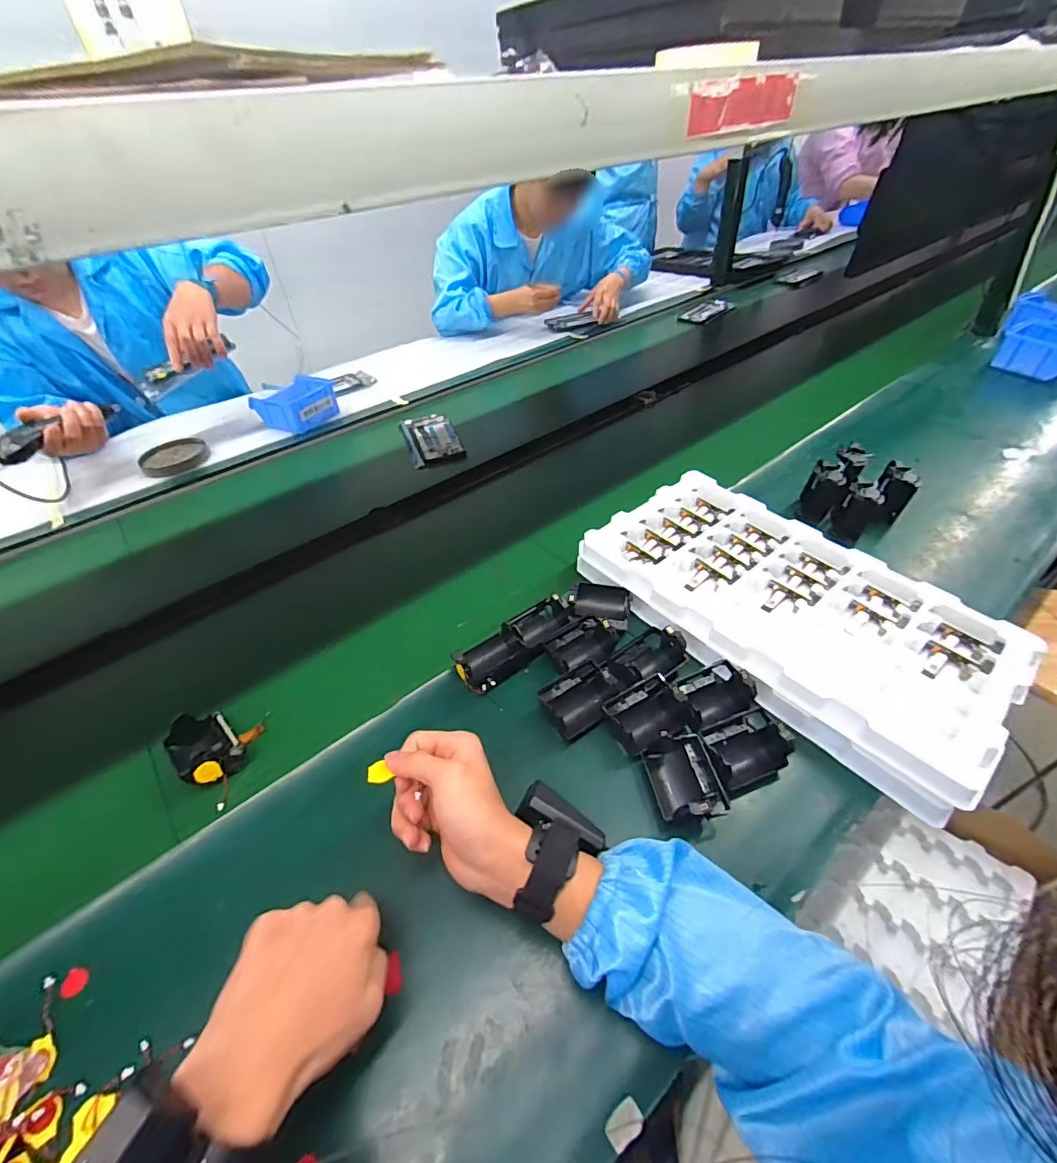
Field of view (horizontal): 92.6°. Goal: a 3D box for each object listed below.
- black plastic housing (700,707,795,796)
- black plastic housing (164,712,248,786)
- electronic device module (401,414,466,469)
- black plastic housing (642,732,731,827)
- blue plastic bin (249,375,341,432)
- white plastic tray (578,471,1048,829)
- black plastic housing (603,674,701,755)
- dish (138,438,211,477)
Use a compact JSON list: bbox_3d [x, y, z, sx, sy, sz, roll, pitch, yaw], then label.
[{"bbox_3d":[0.199,0.155,0.467,0.083,0.038,0.058,-21,47,-16],"label":"black plastic housing"},{"bbox_3d":[-0.317,0.158,0.492,0.080,0.038,0.052,31,54,31],"label":"black plastic housing"},{"bbox_3d":[-0.185,-0.276,0.968,0.094,0.019,0.173,-16,46,-12],"label":"electronic device module"},{"bbox_3d":[0.137,0.172,0.447,0.057,0.035,0.075,-14,45,-10],"label":"black plastic housing"},{"bbox_3d":[-0.462,-0.359,1.025,0.113,0.062,0.143,23,51,25],"label":"blue plastic bin"},{"bbox_3d":[0.287,0.022,0.576,0.242,0.045,0.433,-31,50,-25],"label":"white plastic tray"},{"bbox_3d":[0.117,0.127,0.489,0.074,0.033,0.060,-22,47,-17],"label":"black plastic housing"},{"bbox_3d":[-0.652,-0.232,0.932,0.112,0.026,0.092,-31,50,-24],"label":"dish"}]

